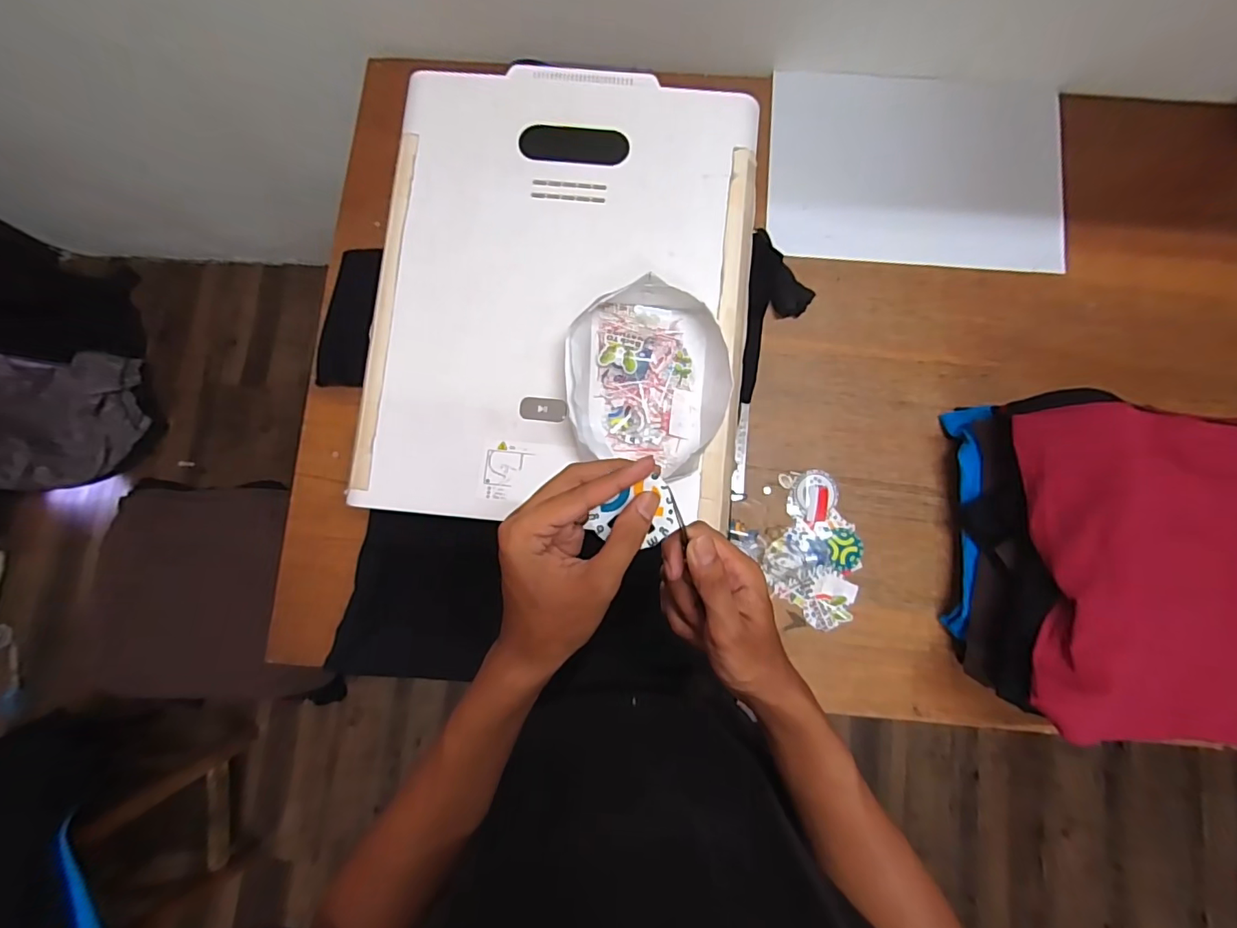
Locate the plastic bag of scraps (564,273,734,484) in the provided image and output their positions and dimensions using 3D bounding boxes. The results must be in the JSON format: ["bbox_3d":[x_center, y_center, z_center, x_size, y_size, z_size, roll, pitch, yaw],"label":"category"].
[{"bbox_3d":[0.031,-0.081,0.532,0.156,0.053,0.188,-11,82,-2],"label":"plastic bag of scraps"}]

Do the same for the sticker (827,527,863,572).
[{"bbox_3d":[0.298,0.112,0.689,0.045,0.004,0.055,-4,84,0],"label":"sticker"}]

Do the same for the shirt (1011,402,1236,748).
[{"bbox_3d":[0.668,0.133,0.558,0.488,0.079,0.338,8,82,1],"label":"shirt"}]

